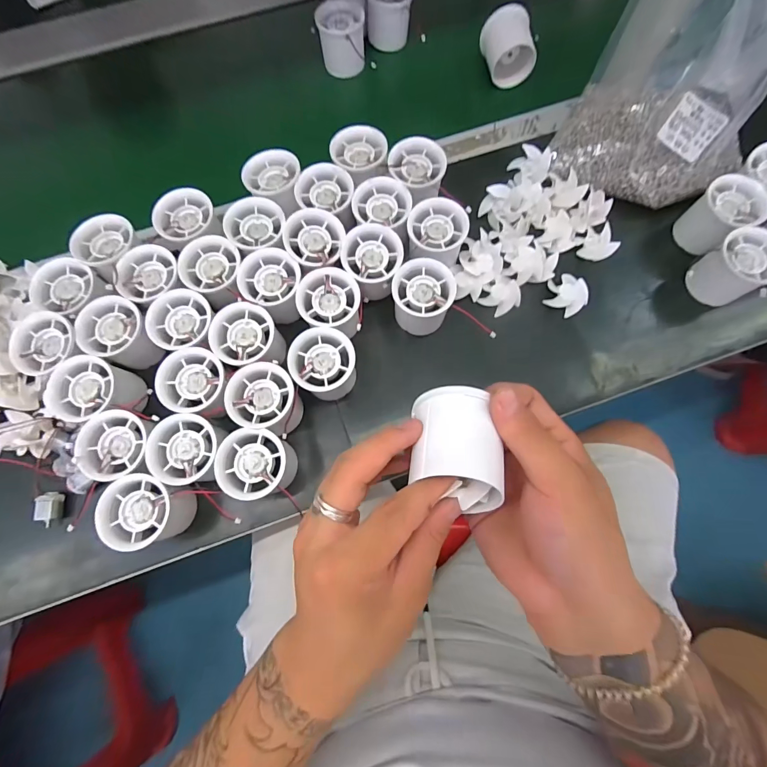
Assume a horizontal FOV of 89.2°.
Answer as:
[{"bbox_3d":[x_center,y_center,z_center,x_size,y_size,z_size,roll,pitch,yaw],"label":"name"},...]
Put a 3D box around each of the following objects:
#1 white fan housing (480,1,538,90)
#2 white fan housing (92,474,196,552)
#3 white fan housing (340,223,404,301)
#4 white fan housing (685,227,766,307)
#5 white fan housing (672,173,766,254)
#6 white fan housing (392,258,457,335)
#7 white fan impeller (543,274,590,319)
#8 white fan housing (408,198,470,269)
[{"bbox_3d":[0.146,-0.391,0.456,0.050,0.054,0.060,-16,75,-3],"label":"white fan housing"},{"bbox_3d":[-0.194,0.107,0.326,0.061,0.047,0.056,5,75,3],"label":"white fan housing"},{"bbox_3d":[-0.010,-0.113,0.374,0.053,0.045,0.057,-5,74,0],"label":"white fan housing"},{"bbox_3d":[0.337,-0.108,0.376,0.052,0.060,0.053,0,75,1],"label":"white fan housing"},{"bbox_3d":[0.333,-0.164,0.389,0.055,0.055,0.053,0,75,1],"label":"white fan housing"},{"bbox_3d":[0.037,-0.080,0.370,0.054,0.049,0.053,0,75,1],"label":"white fan housing"},{"bbox_3d":[0.185,-0.090,0.394,0.040,0.017,0.035,40,79,11],"label":"white fan impeller"},{"bbox_3d":[0.051,-0.141,0.386,0.054,0.054,0.054,0,75,1],"label":"white fan housing"}]

